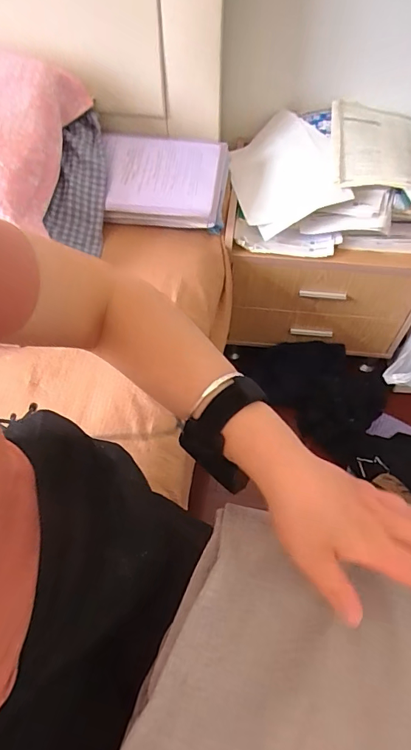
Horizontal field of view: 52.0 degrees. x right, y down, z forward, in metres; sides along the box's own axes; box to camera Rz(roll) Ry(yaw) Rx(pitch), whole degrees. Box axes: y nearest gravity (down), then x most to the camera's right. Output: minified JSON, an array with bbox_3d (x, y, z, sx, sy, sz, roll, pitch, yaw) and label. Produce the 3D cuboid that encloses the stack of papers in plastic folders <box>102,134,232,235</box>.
[{"bbox_3d":[-0.093,-0.448,0.950,0.277,0.056,0.230,5,79,-2],"label":"stack of papers in plastic folders"}]

